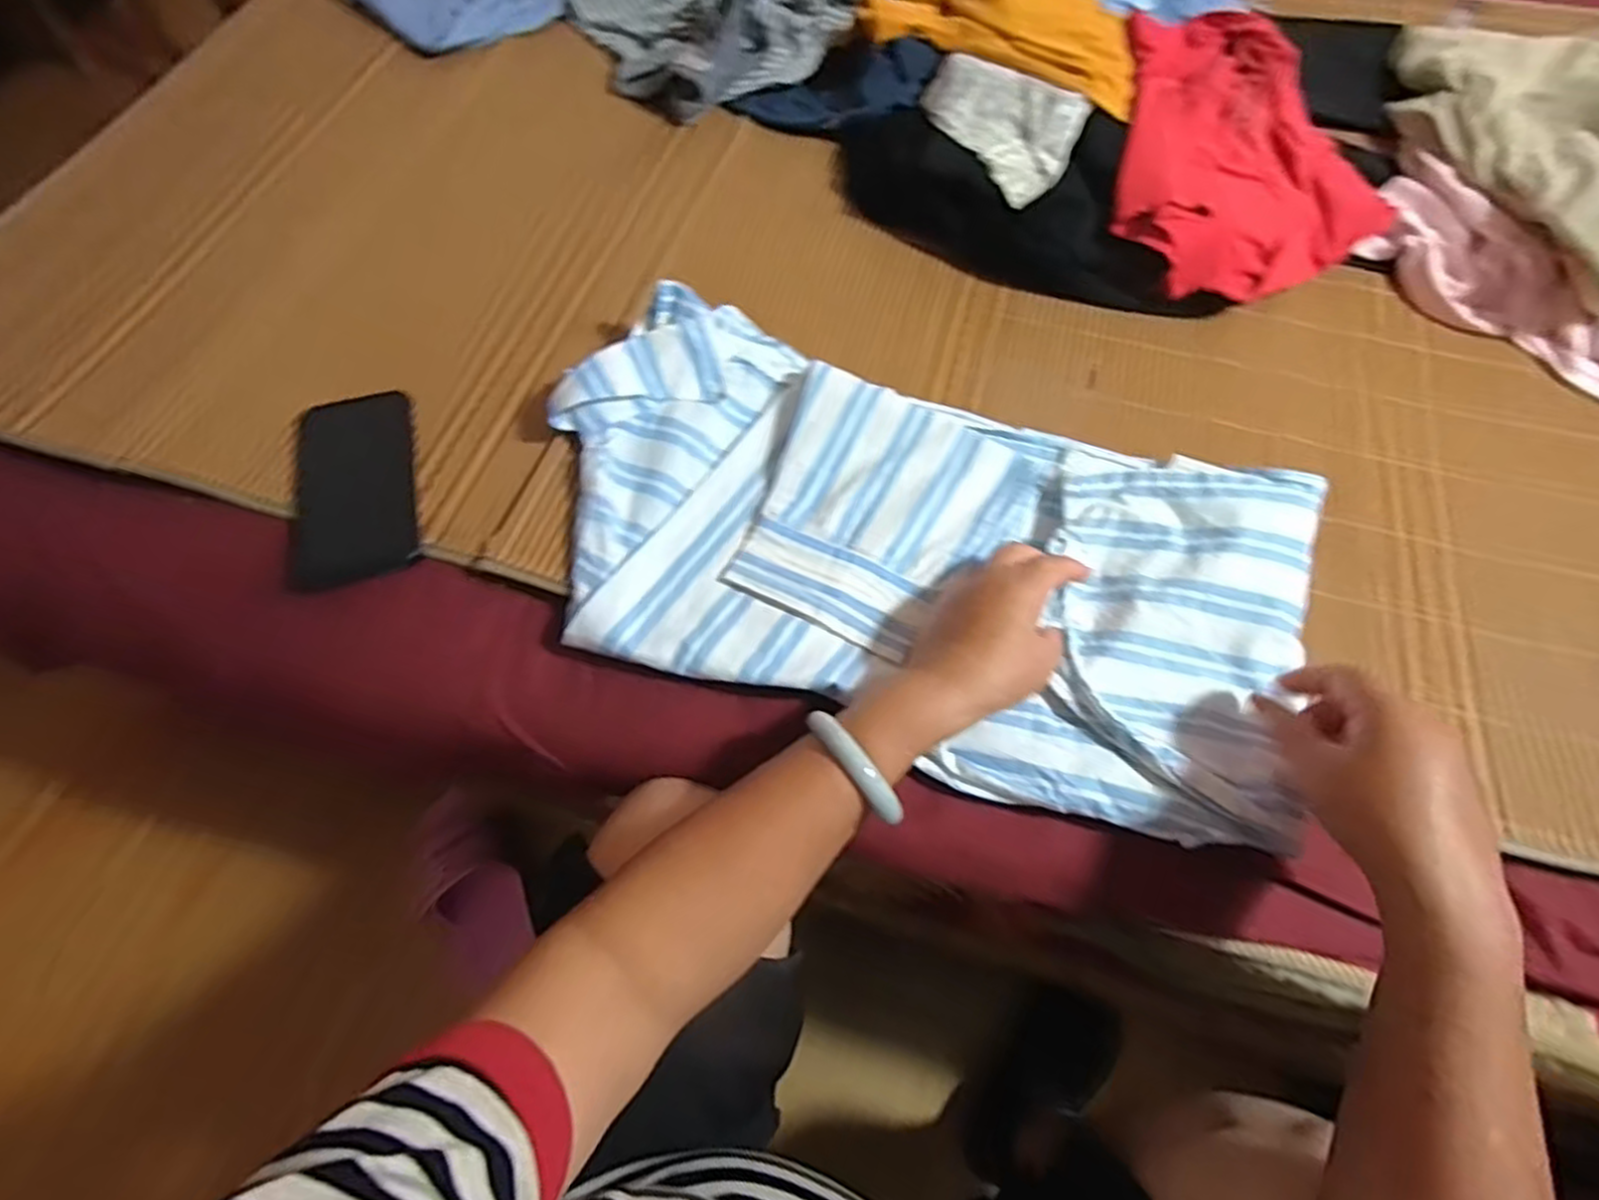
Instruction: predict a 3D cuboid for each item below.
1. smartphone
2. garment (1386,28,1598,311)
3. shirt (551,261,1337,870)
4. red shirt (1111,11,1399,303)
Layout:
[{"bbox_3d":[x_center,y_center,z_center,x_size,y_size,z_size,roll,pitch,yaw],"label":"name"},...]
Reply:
[{"bbox_3d":[-0.320,-0.084,0.531,0.084,0.011,0.158,-14,66,-7],"label":"smartphone"},{"bbox_3d":[0.723,-0.425,0.672,0.232,0.071,0.375,-8,65,-4],"label":"garment"},{"bbox_3d":[0.075,-0.036,0.499,0.502,0.041,0.268,18,66,8],"label":"shirt"},{"bbox_3d":[0.397,-0.375,0.642,0.247,0.087,0.268,12,65,5],"label":"red shirt"}]

